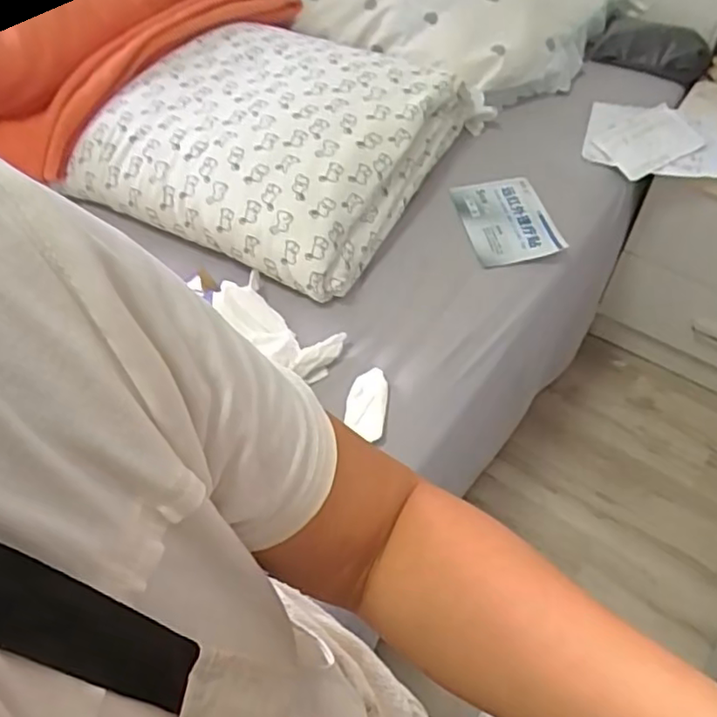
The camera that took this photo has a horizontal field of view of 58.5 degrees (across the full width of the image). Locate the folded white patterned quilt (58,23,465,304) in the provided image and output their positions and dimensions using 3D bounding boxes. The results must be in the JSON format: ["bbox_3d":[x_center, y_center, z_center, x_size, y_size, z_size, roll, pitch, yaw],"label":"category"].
[{"bbox_3d":[-0.113,-0.321,0.911,0.408,0.111,0.391,22,60,16],"label":"folded white patterned quilt"}]

